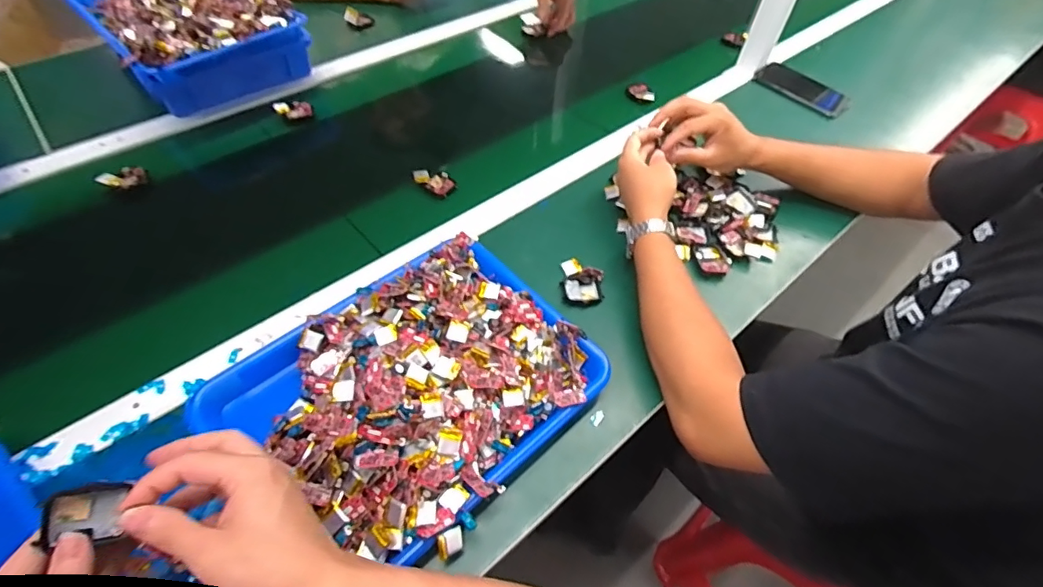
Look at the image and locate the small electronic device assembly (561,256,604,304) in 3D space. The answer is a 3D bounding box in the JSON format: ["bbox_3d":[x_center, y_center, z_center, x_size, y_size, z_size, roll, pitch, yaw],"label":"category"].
[{"bbox_3d":[0.072,-0.014,0.596,0.050,0.019,0.059,8,53,2],"label":"small electronic device assembly"}]

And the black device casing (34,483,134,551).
[{"bbox_3d":[-0.268,0.136,0.307,0.004,0.038,0.037,3,83,40],"label":"black device casing"}]

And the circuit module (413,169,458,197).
[{"bbox_3d":[-0.119,-0.157,0.691,0.057,0.017,0.035,23,55,13],"label":"circuit module"}]

